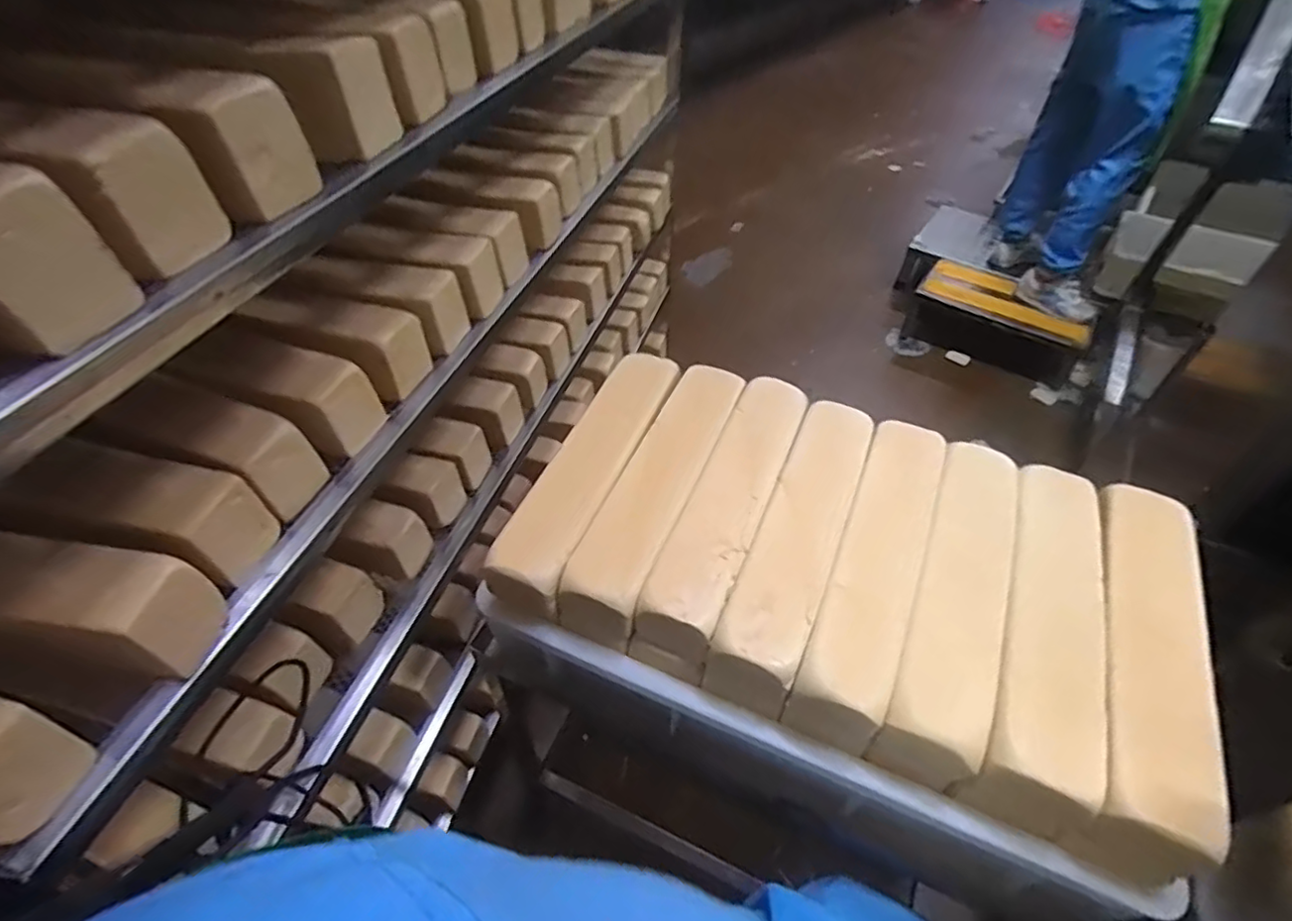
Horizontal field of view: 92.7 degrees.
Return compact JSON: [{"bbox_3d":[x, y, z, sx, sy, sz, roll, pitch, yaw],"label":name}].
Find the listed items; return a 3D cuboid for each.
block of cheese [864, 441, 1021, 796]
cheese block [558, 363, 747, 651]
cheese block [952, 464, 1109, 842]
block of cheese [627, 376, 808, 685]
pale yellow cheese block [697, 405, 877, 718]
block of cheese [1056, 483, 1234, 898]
[{"bbox_3d":[0.294,0.135,0.595,0.077,0.104,0.334,21,50,16],"label":"block of cheese"},{"bbox_3d":[0.017,0.033,0.668,0.076,0.072,0.355,19,49,15],"label":"cheese block"},{"bbox_3d":[0.360,0.156,0.568,0.081,0.110,0.325,21,50,16],"label":"cheese block"},{"bbox_3d":[0.086,0.055,0.649,0.074,0.092,0.330,20,49,15],"label":"block of cheese"},{"bbox_3d":[0.154,0.084,0.631,0.078,0.097,0.322,20,49,16],"label":"pale yellow cheese block"},{"bbox_3d":[0.434,0.174,0.545,0.084,0.084,0.341,21,50,16],"label":"block of cheese"}]

